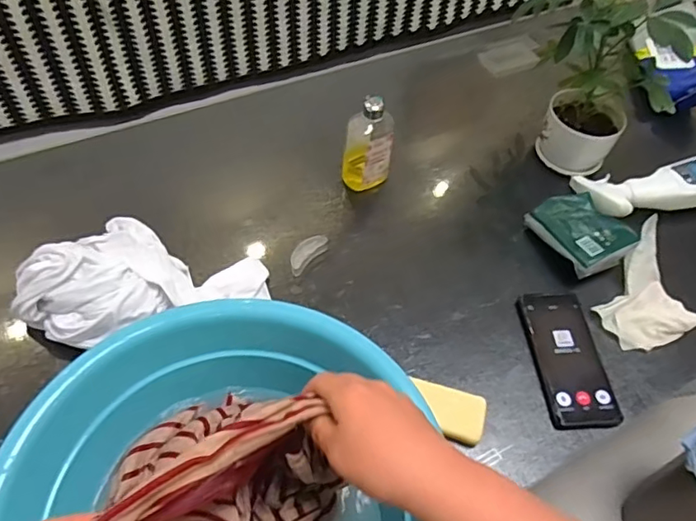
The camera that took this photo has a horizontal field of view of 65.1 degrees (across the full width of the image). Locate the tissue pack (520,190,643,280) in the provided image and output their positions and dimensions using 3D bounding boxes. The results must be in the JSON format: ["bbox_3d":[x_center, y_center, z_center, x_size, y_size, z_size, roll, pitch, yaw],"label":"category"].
[{"bbox_3d":[0.302,-0.039,0.710,0.089,0.040,0.111,-24,60,-21],"label":"tissue pack"}]

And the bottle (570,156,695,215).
[{"bbox_3d":[0.463,-0.111,0.769,0.257,0.049,0.089,-6,55,-10],"label":"bottle"}]

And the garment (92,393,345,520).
[{"bbox_3d":[-0.101,0.188,0.410,0.162,0.176,0.234,-12,56,-14],"label":"garment"}]

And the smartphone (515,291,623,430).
[{"bbox_3d":[0.254,0.110,0.633,0.078,0.018,0.165,-2,54,-7],"label":"smartphone"}]

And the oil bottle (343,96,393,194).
[{"bbox_3d":[0.029,-0.153,0.725,0.064,0.132,0.039,7,54,-1],"label":"oil bottle"}]

